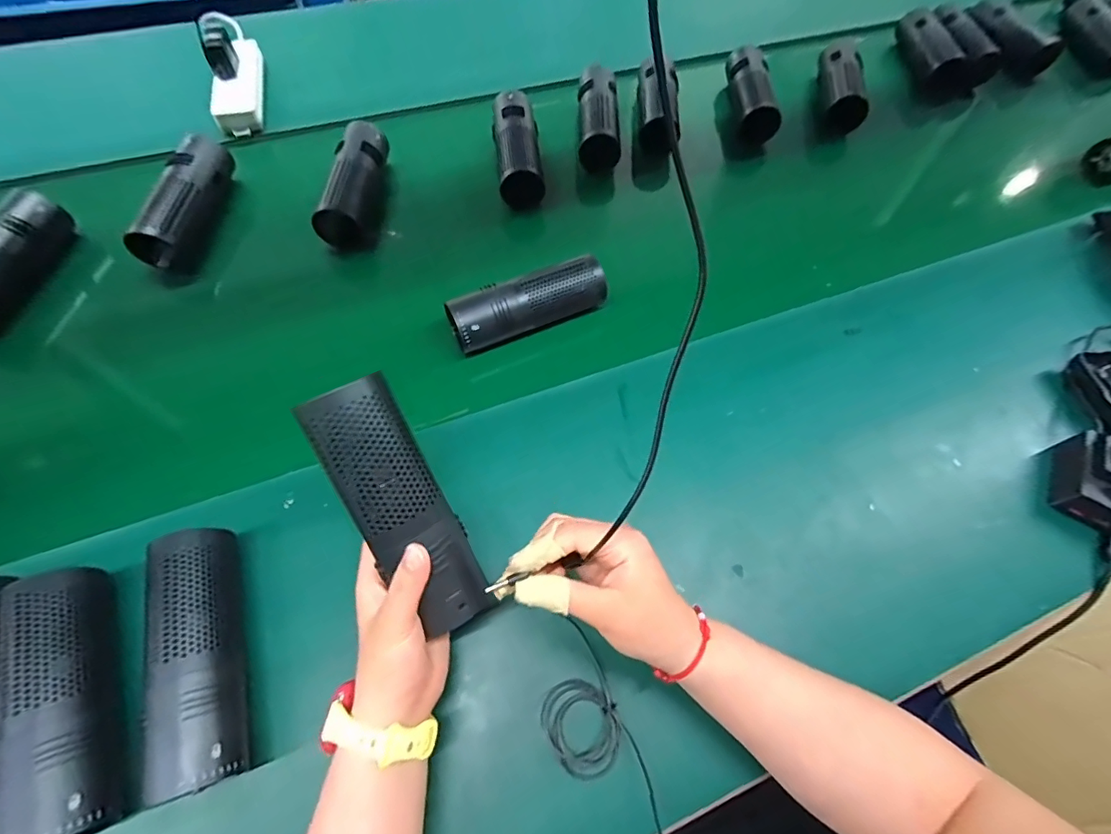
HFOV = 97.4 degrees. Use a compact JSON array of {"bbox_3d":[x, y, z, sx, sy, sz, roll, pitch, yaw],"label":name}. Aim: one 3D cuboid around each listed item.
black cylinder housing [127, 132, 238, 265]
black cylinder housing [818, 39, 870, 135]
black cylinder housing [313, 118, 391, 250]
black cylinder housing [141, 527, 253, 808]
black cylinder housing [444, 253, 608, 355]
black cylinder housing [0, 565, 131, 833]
[{"bbox_3d":[-0.426,-0.247,0.556,0.058,0.049,0.178,4,63,2],"label":"black cylinder housing"},{"bbox_3d":[0.445,-0.514,0.763,0.058,0.064,0.134,5,63,2],"label":"black cylinder housing"},{"bbox_3d":[-0.240,-0.285,0.588,0.051,0.044,0.171,4,63,1],"label":"black cylinder housing"},{"bbox_3d":[-0.243,0.156,0.327,0.042,0.046,0.160,-17,65,-9],"label":"black cylinder housing"},{"bbox_3d":[-0.026,-0.118,0.502,0.164,0.046,0.047,-22,66,-11],"label":"black cylinder housing"},{"bbox_3d":[-0.318,0.179,0.311,0.047,0.046,0.164,-21,65,-11],"label":"black cylinder housing"}]

